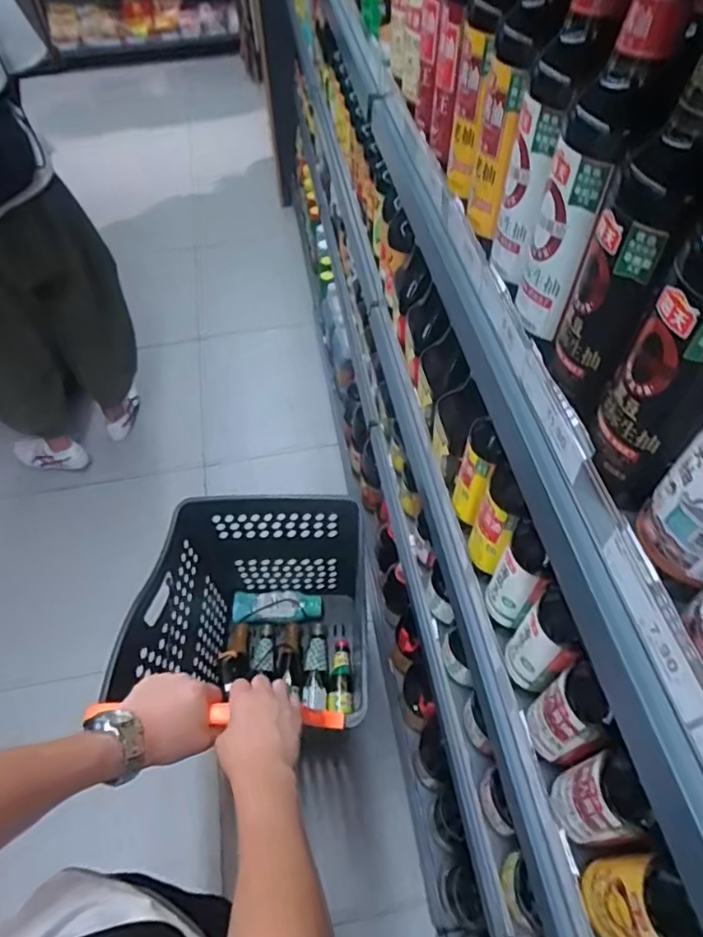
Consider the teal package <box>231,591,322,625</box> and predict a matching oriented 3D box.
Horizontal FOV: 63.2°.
[{"bbox_3d":[-0.186,0.347,1.431,0.217,0.025,0.072,-3,54,0],"label":"teal package"}]

